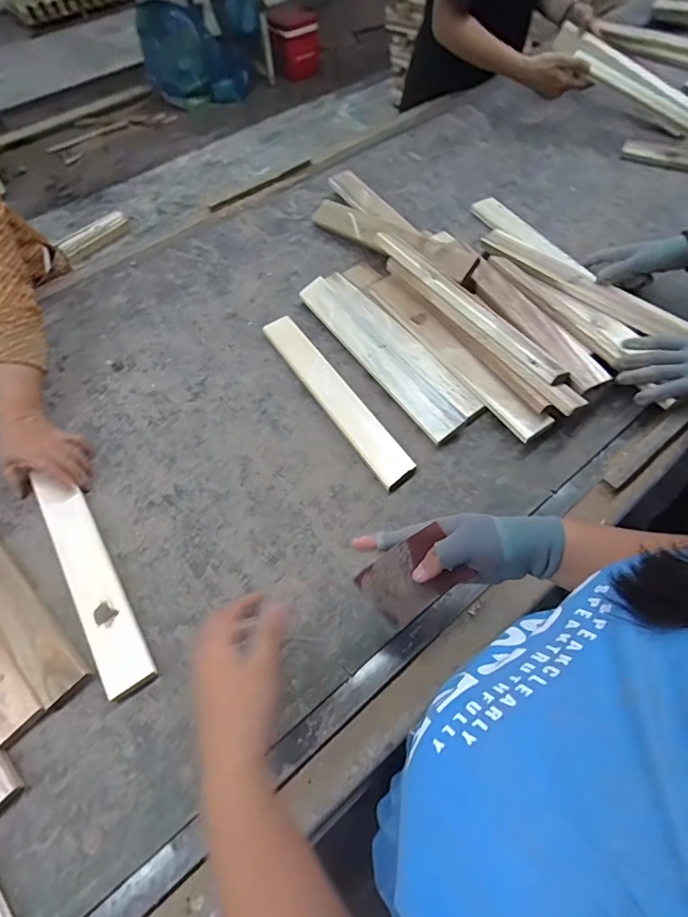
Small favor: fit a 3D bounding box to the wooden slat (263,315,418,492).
[{"bbox_3d":[-0.016,-0.096,0.699,0.051,0.019,0.348,-29,60,-13],"label":"wooden slat"}]

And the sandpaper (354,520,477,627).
[{"bbox_3d":[0.064,0.113,0.445,0.092,0.014,0.067,-39,98,14],"label":"sandpaper"}]

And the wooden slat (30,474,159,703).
[{"bbox_3d":[-0.303,0.137,0.566,0.051,0.011,0.295,-26,62,-23],"label":"wooden slat"}]

